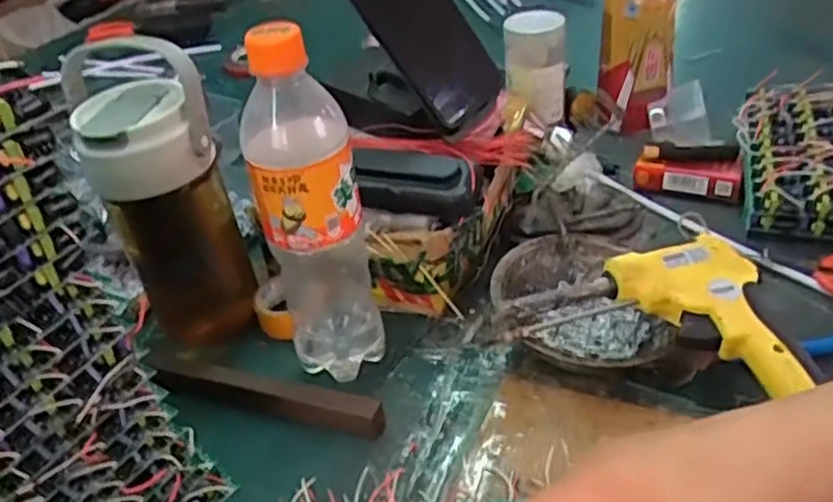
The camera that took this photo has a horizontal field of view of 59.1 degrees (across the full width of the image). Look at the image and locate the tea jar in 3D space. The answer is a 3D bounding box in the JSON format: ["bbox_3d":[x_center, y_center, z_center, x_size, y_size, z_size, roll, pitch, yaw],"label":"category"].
[{"bbox_3d":[-0.173,-0.037,0.511,0.080,0.214,0.067,-19,37,-16],"label":"tea jar"}]

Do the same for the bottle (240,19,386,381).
[{"bbox_3d":[-0.064,-0.023,0.461,0.062,0.234,0.075,-10,35,-4],"label":"bottle"}]

